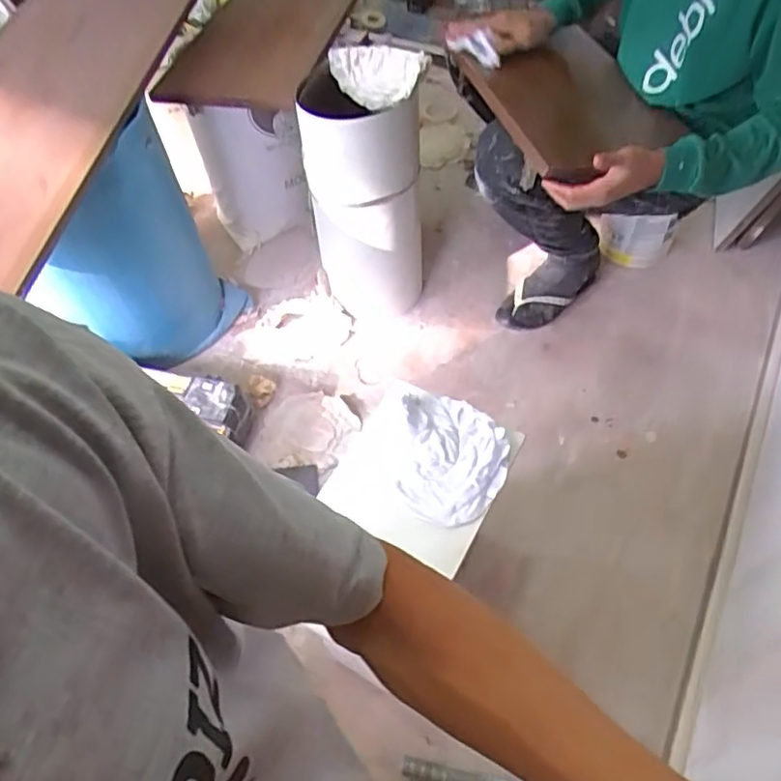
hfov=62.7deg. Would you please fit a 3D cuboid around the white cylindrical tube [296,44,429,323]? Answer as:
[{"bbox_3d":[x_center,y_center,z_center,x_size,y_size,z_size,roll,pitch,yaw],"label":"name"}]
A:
[{"bbox_3d":[-0.049,-0.386,1.289,0.211,0.477,0.223,-2,55,3],"label":"white cylindrical tube"}]

